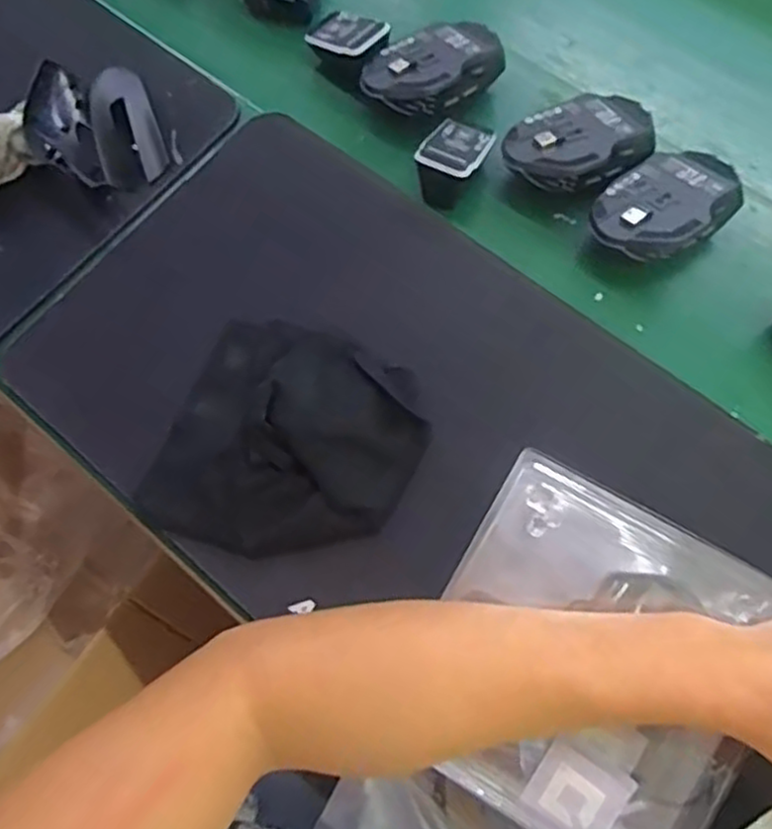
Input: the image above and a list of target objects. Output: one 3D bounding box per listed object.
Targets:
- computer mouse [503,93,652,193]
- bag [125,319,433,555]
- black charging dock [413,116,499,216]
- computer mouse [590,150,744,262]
[{"bbox_3d":[0.142,-0.201,0.544,0.118,0.049,0.074,-18,70,-5],"label":"computer mouse"},{"bbox_3d":[-0.064,0.018,0.476,0.162,0.025,0.155,22,72,9],"label":"bag"},{"bbox_3d":[0.052,-0.191,0.549,0.049,0.050,0.053,24,72,10],"label":"black charging dock"},{"bbox_3d":[0.198,-0.146,0.523,0.113,0.049,0.073,-35,73,-11],"label":"computer mouse"}]

